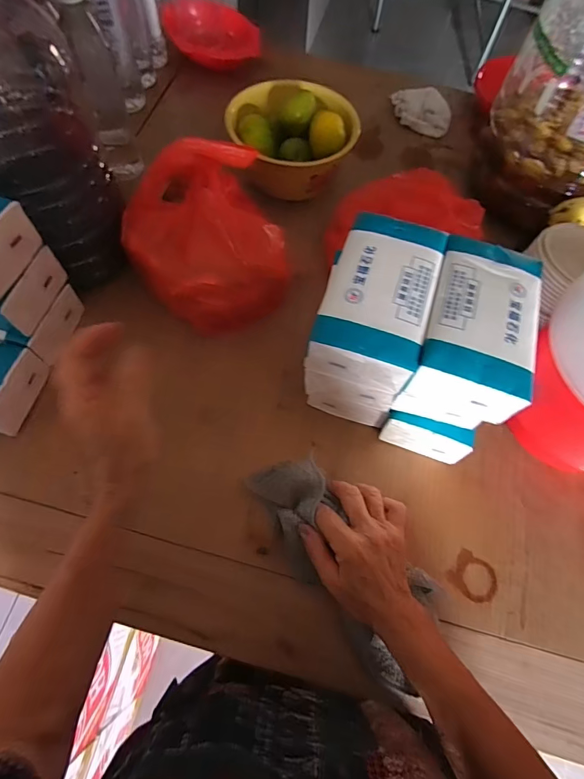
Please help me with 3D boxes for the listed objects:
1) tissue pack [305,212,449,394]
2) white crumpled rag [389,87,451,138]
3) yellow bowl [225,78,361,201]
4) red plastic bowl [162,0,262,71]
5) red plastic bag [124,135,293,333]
[{"bbox_3d":[0.079,-0.083,0.380,0.089,0.054,0.159,18,66,4],"label":"tissue pack"},{"bbox_3d":[0.224,-0.489,0.722,0.116,0.045,0.062,24,65,9],"label":"white crumpled rag"},{"bbox_3d":[0.001,-0.365,0.613,0.184,0.096,0.163,7,63,0],"label":"yellow bowl"},{"bbox_3d":[-0.148,-0.653,0.766,0.154,0.057,0.154,1,66,-3],"label":"red plastic bowl"},{"bbox_3d":[-0.095,-0.170,0.498,0.178,0.138,0.171,-25,68,-15],"label":"red plastic bag"}]

